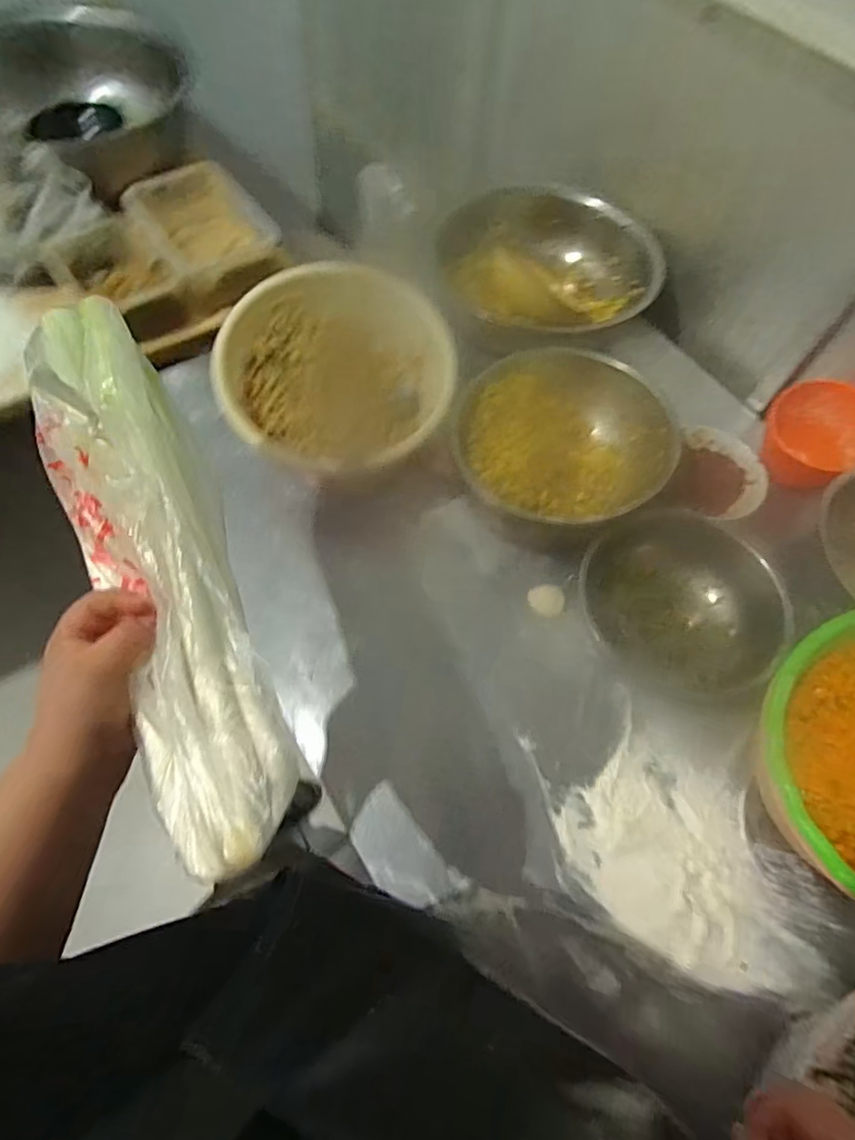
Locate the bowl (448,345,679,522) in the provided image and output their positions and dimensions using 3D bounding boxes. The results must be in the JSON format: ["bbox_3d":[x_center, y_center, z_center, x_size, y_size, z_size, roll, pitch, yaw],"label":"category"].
[{"bbox_3d":[0.157,-0.149,0.701,0.253,0.102,0.257,-12,64,-9],"label":"bowl"}]

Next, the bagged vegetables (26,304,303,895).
[{"bbox_3d":[-0.178,-0.020,0.366,0.087,0.074,0.411,-22,71,-13],"label":"bagged vegetables"}]

